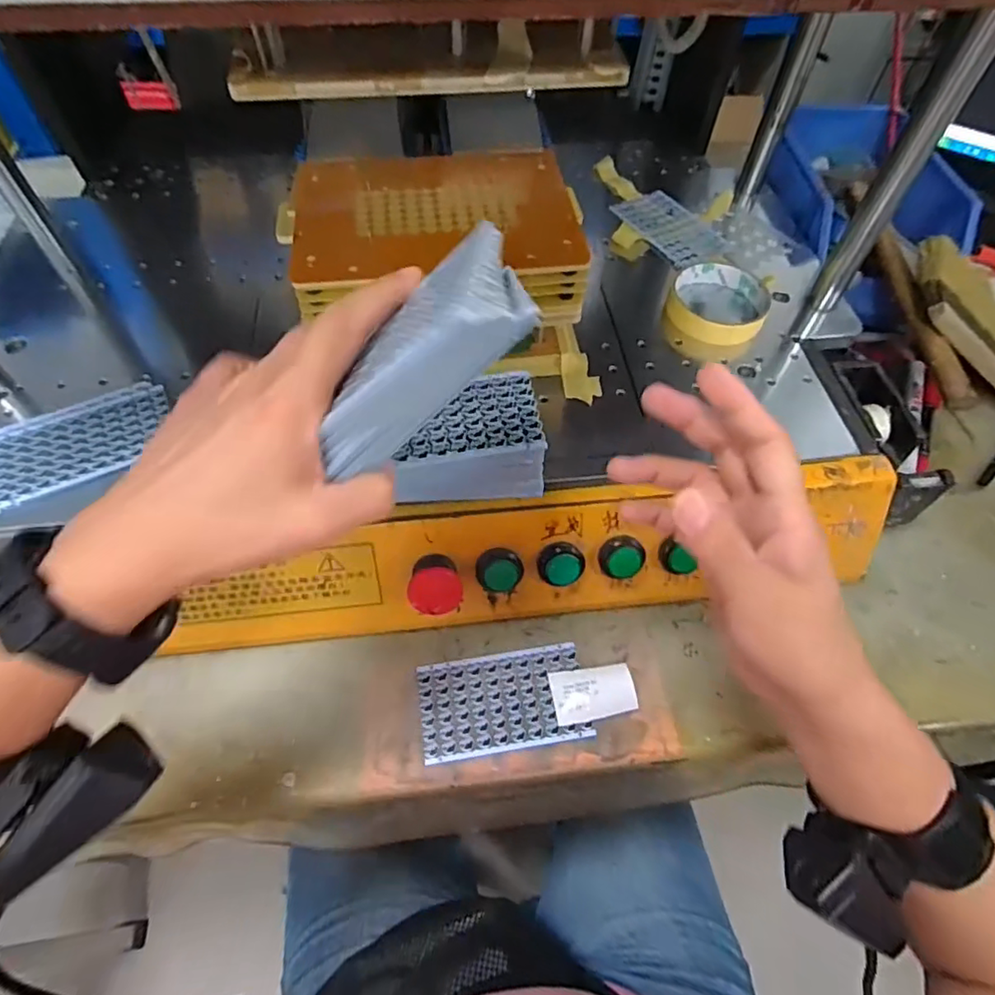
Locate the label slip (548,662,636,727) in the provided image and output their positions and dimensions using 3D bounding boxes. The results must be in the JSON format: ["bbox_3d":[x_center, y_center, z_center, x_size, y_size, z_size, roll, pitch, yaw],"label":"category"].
[{"bbox_3d":[0.066,0.134,0.396,0.055,0.009,0.035,-8,58,-7],"label":"label slip"}]

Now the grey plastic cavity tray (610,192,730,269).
[{"bbox_3d":[0.168,-0.262,0.554,0.070,0.004,0.108,-25,62,-17],"label":"grey plastic cavity tray"}]

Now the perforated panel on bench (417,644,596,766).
[{"bbox_3d":[0.004,0.140,0.395,0.111,0.004,0.065,-7,58,-6],"label":"perforated panel on bench"}]

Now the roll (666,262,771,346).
[{"bbox_3d":[0.185,-0.163,0.481,0.081,0.016,0.081,1,58,-2],"label":"roll"}]

